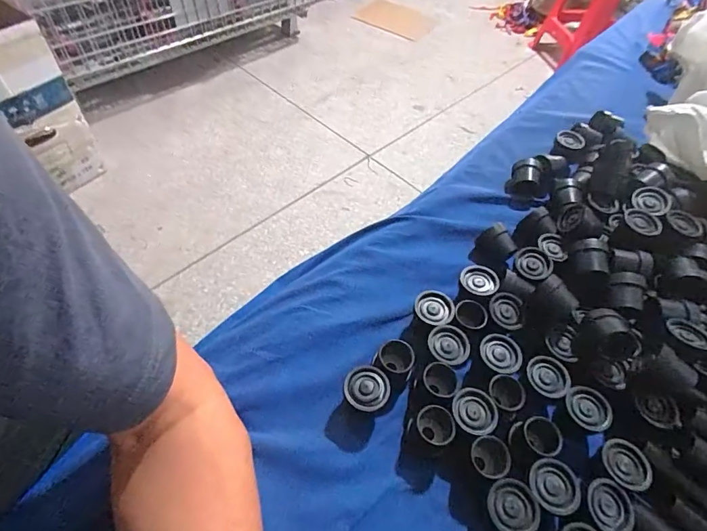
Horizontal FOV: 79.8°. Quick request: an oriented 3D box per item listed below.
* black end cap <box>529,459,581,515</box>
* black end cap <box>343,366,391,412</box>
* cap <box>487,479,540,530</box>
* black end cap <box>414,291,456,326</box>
[{"bbox_3d":[0.144,0.165,0.312,0.035,0.027,0.033,3,54,-4],"label":"black end cap"},{"bbox_3d":[0.010,0.104,0.341,0.035,0.030,0.036,3,54,-4],"label":"black end cap"},{"bbox_3d":[0.110,0.175,0.302,0.033,0.034,0.034,3,54,-4],"label":"cap"},{"bbox_3d":[0.073,0.045,0.390,0.035,0.028,0.032,3,54,-4],"label":"black end cap"}]

